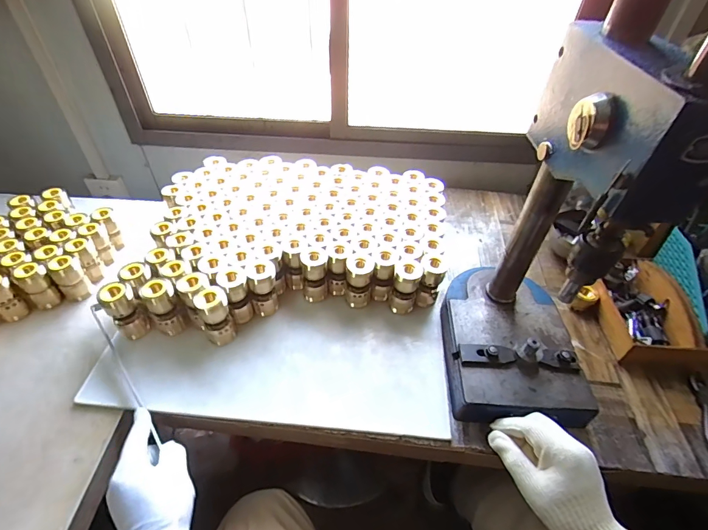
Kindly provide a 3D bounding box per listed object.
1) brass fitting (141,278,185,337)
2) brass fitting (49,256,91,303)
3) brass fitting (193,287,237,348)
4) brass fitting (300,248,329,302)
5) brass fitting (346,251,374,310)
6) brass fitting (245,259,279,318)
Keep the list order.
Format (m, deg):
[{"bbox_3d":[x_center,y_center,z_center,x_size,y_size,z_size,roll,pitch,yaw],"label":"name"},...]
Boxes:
[{"bbox_3d":[-0.281,0.061,0.568,0.041,0.086,0.034,-27,51,-26],"label":"brass fitting"},{"bbox_3d":[-0.463,0.023,0.627,0.036,0.077,0.042,34,53,29],"label":"brass fitting"},{"bbox_3d":[-0.202,0.074,0.561,0.042,0.090,0.046,-19,48,-20],"label":"brass fitting"},{"bbox_3d":[-0.063,0.017,0.626,0.042,0.090,0.041,-1,44,-2],"label":"brass fitting"},{"bbox_3d":[0.009,0.026,0.619,0.042,0.095,0.041,3,44,2],"label":"brass fitting"},{"bbox_3d":[-0.141,0.036,0.602,0.042,0.090,0.041,-11,46,-13],"label":"brass fitting"}]

